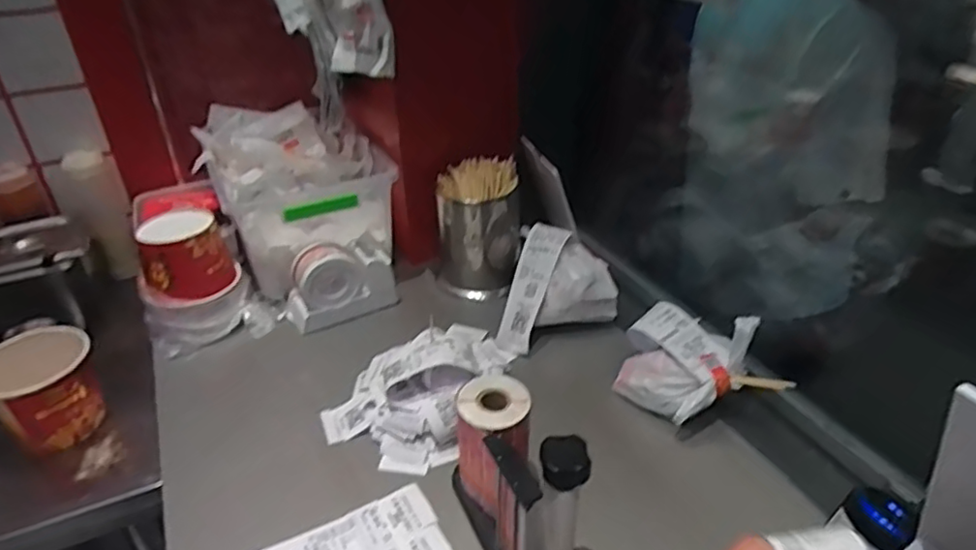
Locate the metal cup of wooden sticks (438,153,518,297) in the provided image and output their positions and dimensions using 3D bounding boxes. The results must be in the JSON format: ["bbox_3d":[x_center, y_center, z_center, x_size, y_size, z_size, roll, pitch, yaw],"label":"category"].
[{"bbox_3d":[-0.017,-0.069,0.980,0.128,0.191,0.100,-4,34,-3],"label":"metal cup of wooden sticks"}]

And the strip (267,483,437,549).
[{"bbox_3d":[-0.147,0.268,0.617,0.189,0.007,0.061,-20,41,-27],"label":"strip"}]

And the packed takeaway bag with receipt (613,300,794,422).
[{"bbox_3d":[0.241,0.109,0.731,0.195,0.113,0.104,27,43,36],"label":"packed takeaway bag with receipt"}]

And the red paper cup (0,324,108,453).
[{"bbox_3d":[-0.566,0.154,0.802,0.130,0.137,0.126,25,42,34],"label":"red paper cup"}]

